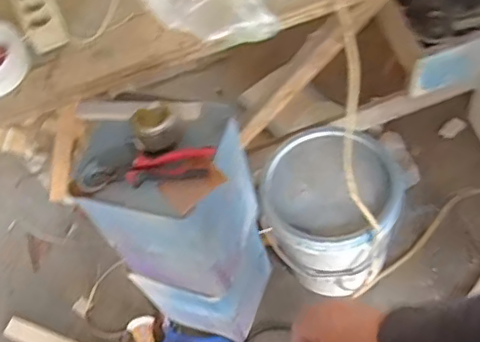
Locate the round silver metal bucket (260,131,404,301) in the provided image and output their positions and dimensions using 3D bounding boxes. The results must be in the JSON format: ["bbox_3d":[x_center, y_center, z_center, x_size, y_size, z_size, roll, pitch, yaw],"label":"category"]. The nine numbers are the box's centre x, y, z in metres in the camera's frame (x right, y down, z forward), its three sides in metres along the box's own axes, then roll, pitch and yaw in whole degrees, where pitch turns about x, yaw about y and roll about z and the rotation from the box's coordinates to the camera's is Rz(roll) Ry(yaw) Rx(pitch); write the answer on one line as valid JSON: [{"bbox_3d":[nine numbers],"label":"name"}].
[{"bbox_3d":[0.207,0.109,1.334,0.276,0.327,0.279,-5,57,7],"label":"round silver metal bucket"}]

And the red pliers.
[{"bbox_3d":[-0.155,-0.001,0.931,0.221,0.038,0.054,-5,57,7],"label":"red pliers"}]

